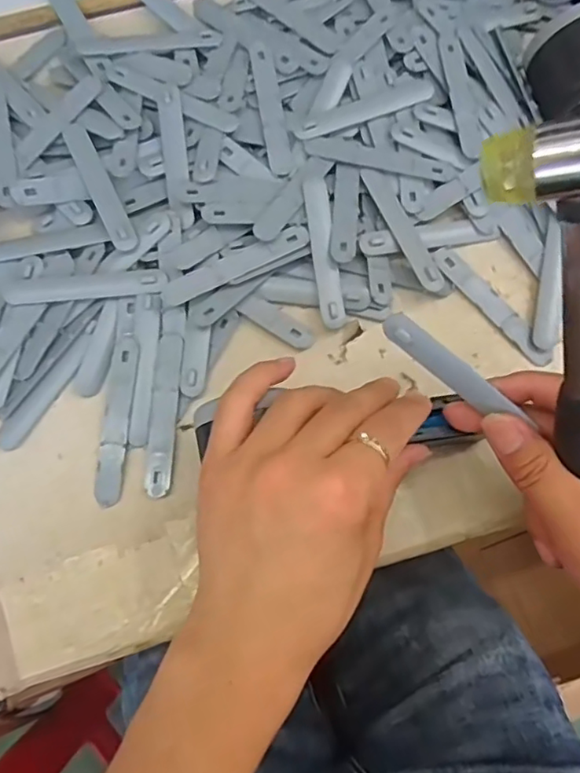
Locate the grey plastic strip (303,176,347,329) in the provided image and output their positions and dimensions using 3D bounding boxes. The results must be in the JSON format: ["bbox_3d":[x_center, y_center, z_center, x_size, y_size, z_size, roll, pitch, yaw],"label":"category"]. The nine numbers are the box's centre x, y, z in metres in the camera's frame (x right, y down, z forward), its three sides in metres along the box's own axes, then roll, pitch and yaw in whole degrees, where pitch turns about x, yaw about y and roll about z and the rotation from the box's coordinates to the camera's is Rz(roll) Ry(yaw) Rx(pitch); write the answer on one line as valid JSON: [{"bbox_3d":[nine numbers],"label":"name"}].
[{"bbox_3d":[0.021,-0.083,0.349,0.016,0.006,0.093,-7,83,-9],"label":"grey plastic strip"}]

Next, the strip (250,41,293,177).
[{"bbox_3d":[-0.012,-0.183,0.375,0.015,0.004,0.096,-9,74,-3],"label":"strip"}]

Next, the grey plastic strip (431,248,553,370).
[{"bbox_3d":[0.127,-0.051,0.358,0.015,0.004,0.095,-41,85,-3],"label":"grey plastic strip"}]

